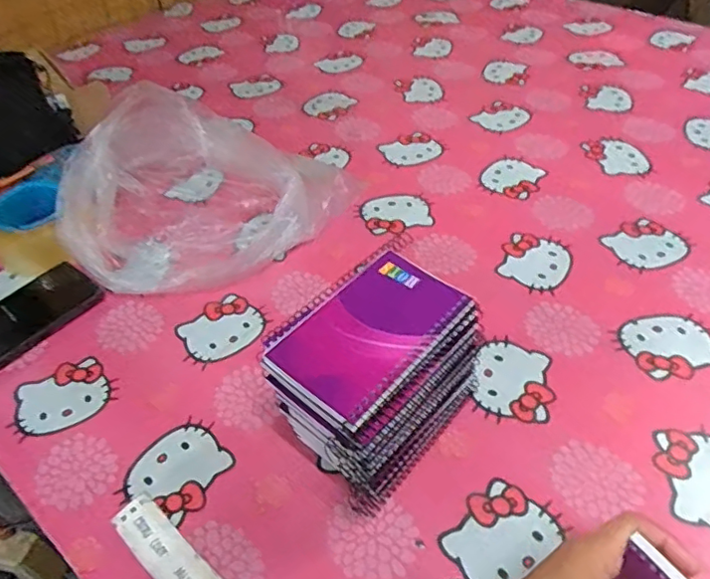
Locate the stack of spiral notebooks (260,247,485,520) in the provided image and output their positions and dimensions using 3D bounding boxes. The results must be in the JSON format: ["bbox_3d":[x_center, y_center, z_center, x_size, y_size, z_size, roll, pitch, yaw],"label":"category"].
[{"bbox_3d":[0.017,0.068,0.442,0.094,0.131,0.138,29,55,29],"label":"stack of spiral notebooks"}]

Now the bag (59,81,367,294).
[{"bbox_3d":[-0.176,-0.124,0.661,0.260,0.118,0.294,28,54,28],"label":"bag"}]

